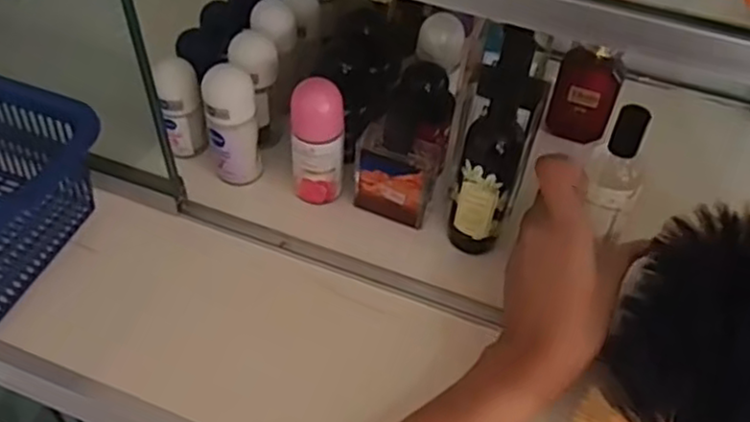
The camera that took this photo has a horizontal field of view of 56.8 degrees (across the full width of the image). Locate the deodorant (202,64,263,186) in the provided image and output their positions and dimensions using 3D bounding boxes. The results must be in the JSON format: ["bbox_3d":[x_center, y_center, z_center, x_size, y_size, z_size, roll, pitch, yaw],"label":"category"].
[{"bbox_3d":[-0.109,-0.065,0.542,0.037,0.090,0.040,2,50,-2],"label":"deodorant"}]

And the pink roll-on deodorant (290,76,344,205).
[{"bbox_3d":[-0.043,-0.051,0.528,0.038,0.097,0.034,-3,50,-6],"label":"pink roll-on deodorant"}]

